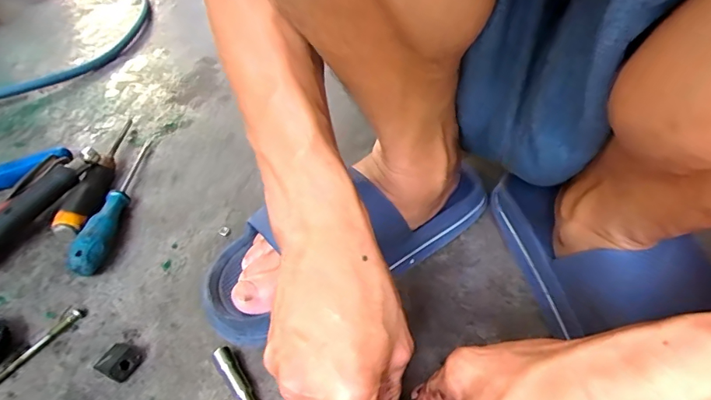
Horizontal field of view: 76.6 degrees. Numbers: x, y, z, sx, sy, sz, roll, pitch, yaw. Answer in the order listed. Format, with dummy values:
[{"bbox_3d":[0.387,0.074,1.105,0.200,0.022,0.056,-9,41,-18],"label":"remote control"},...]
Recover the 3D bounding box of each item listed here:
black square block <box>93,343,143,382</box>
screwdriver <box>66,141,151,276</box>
[{"bbox_3d":[-0.177,0.118,0.334,0.031,0.014,0.025,18,47,20],"label":"black square block"},{"bbox_3d":[-0.240,-0.004,0.453,0.026,0.029,0.196,-4,43,-2],"label":"screwdriver"}]

